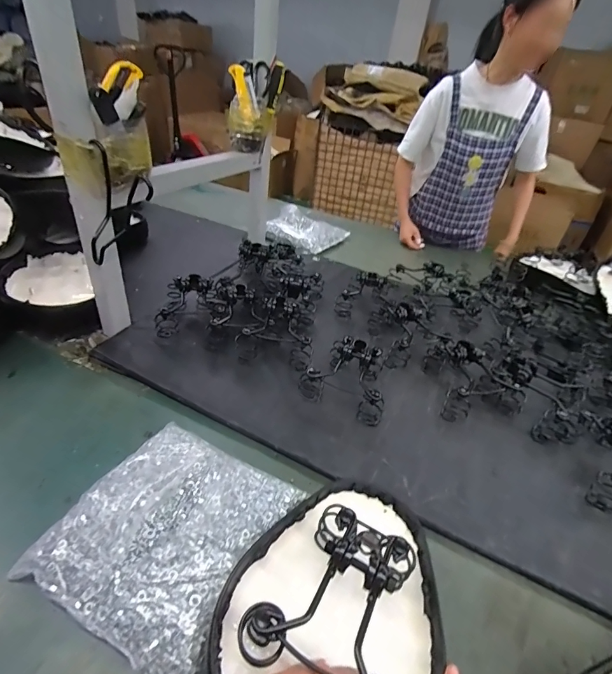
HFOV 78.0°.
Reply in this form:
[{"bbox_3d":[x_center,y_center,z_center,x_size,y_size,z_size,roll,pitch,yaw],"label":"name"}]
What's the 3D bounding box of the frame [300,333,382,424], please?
[{"bbox_3d":[0.086,0.066,0.700,0.152,0.089,0.143,21,38,17],"label":"frame"}]

